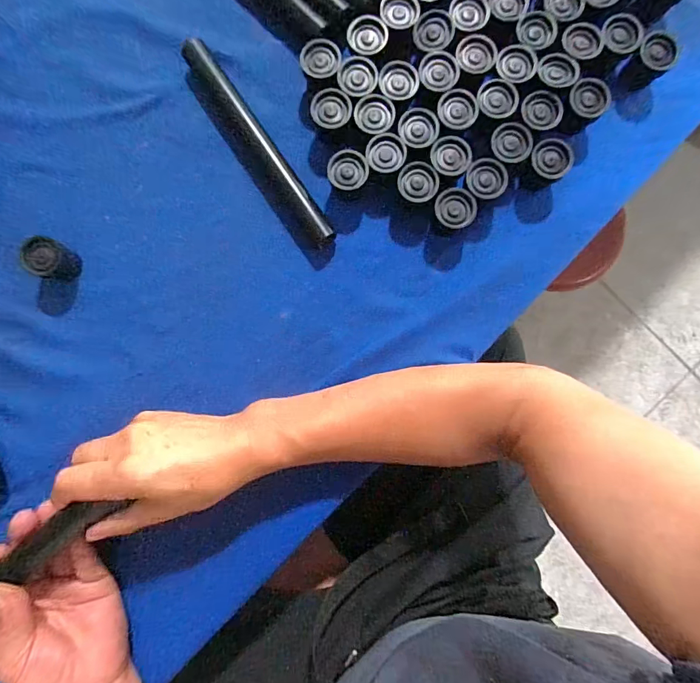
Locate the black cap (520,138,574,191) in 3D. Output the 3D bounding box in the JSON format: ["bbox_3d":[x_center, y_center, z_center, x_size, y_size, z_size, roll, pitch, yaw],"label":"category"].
[{"bbox_3d":[0.174,-0.156,0.357,0.033,0.033,0.031,0,86,0],"label":"black cap"}]

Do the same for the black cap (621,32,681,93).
[{"bbox_3d":[0.268,-0.251,0.358,0.032,0.029,0.030,0,86,0],"label":"black cap"}]

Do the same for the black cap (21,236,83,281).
[{"bbox_3d":[-0.269,-0.074,0.359,0.038,0.026,0.032,32,87,2],"label":"black cap"}]

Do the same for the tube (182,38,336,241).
[{"bbox_3d":[-0.082,-0.184,0.366,0.020,0.019,0.219,-36,87,-3],"label":"tube"}]

